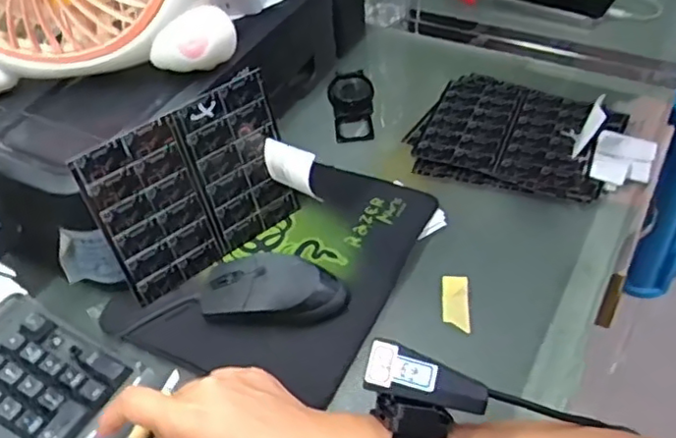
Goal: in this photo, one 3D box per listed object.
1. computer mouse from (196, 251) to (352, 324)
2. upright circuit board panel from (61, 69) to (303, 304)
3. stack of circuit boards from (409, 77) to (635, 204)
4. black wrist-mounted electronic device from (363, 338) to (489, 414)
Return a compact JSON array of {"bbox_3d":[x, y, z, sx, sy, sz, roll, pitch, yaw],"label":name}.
[{"bbox_3d":[-0.052,0.057,0.514,0.116,0.031,0.053,1,45,4],"label":"computer mouse"},{"bbox_3d":[-0.115,-0.024,0.530,0.165,0.141,0.006,-33,40,-26],"label":"upright circuit board panel"},{"bbox_3d":[0.186,-0.094,0.673,0.191,0.015,0.181,17,48,20],"label":"stack of circuit boards"},{"bbox_3d":[0.049,0.095,0.367,0.070,0.016,0.030,24,65,10],"label":"black wrist-mounted electronic device"}]

